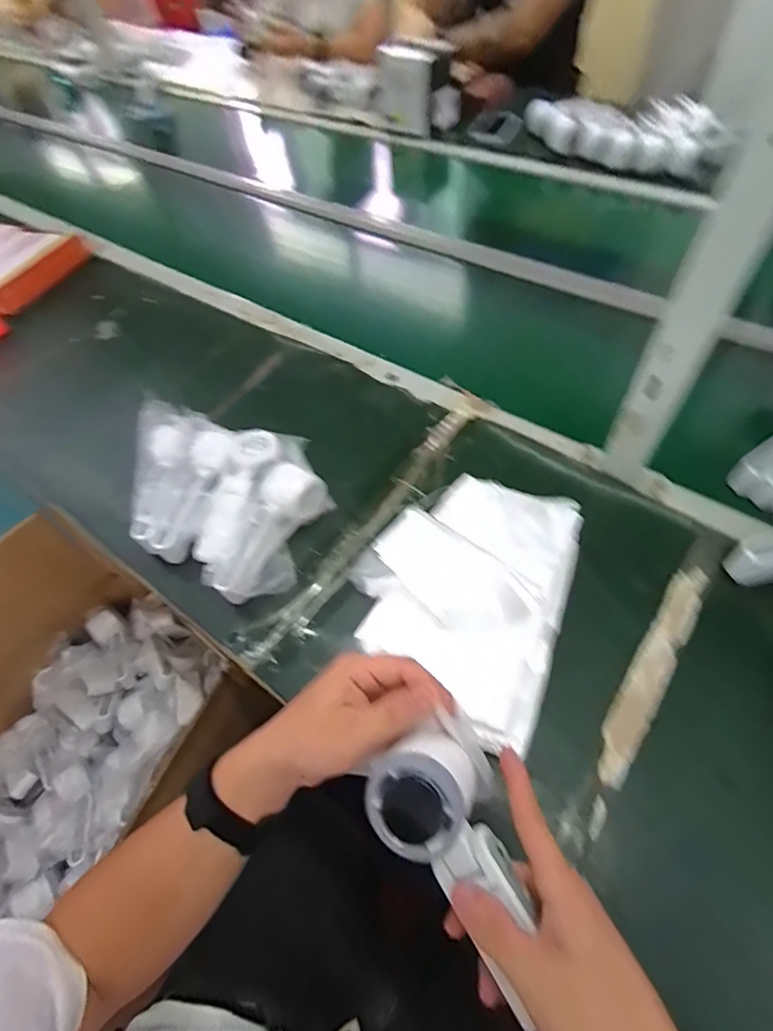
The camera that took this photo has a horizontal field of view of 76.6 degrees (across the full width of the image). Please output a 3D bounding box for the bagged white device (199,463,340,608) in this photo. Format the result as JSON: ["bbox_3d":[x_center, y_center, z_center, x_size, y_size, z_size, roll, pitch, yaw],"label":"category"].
[{"bbox_3d":[-0.122,0.024,0.534,0.062,0.055,0.159,18,60,16],"label":"bagged white device"}]

